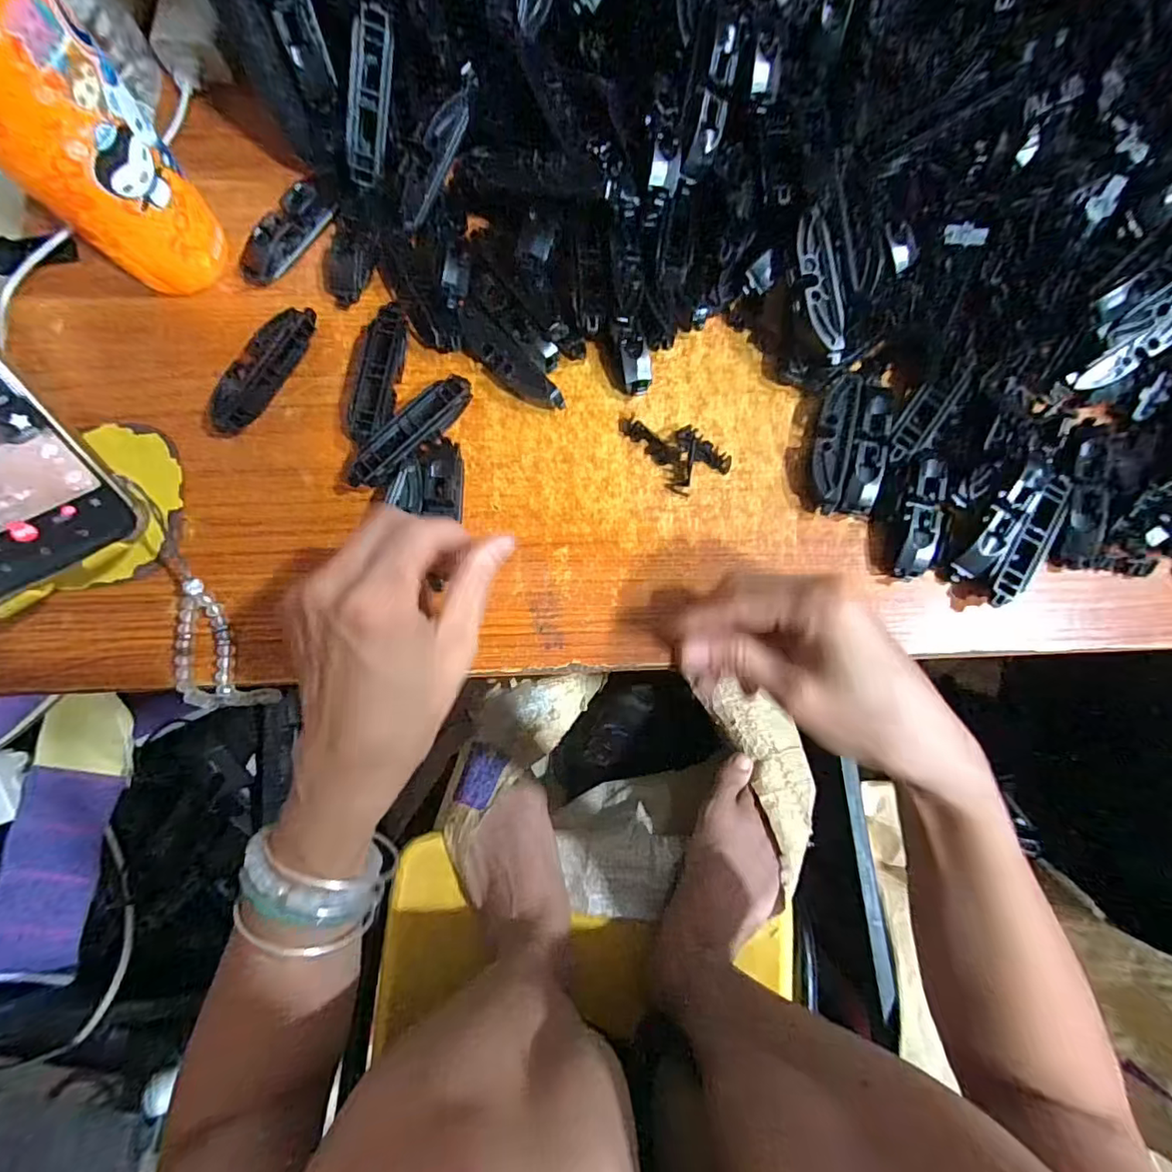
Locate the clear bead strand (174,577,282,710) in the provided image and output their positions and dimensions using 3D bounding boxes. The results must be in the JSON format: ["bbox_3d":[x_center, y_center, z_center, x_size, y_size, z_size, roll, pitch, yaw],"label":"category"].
[{"bbox_3d":[-0.196,0.034,0.288,0.039,0.013,0.073,-17,99,-4],"label":"clear bead strand"}]

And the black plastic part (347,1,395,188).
[{"bbox_3d":[-0.117,-0.261,0.296,0.018,0.012,0.074,20,120,2],"label":"black plastic part"}]

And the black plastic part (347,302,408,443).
[{"bbox_3d":[-0.116,-0.116,0.307,0.024,0.020,0.079,4,82,-1],"label":"black plastic part"}]

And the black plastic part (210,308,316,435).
[{"bbox_3d":[-0.182,-0.122,0.309,0.022,0.016,0.080,28,82,3],"label":"black plastic part"}]

